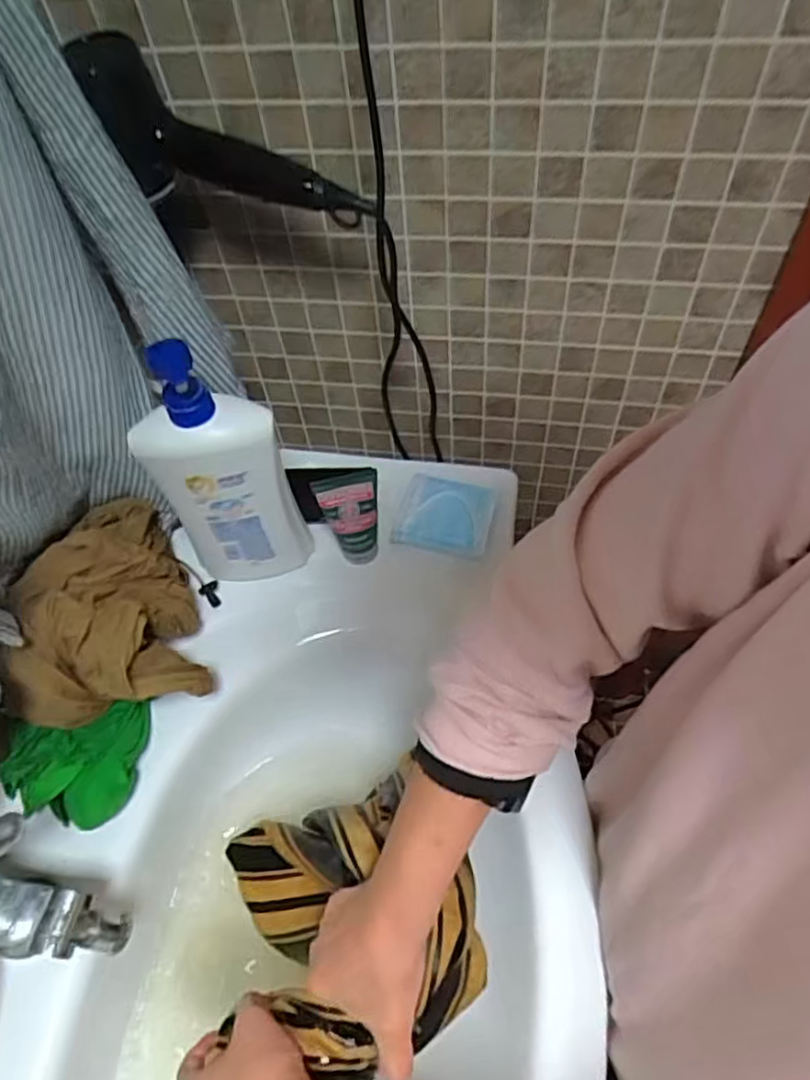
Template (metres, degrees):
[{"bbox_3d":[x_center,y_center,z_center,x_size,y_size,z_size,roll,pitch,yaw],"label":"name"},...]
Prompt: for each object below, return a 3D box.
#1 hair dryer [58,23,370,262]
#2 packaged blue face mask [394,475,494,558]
[{"bbox_3d":[-0.148,-0.311,0.573,0.249,0.130,0.062,19,58,-4],"label":"hair dryer"},{"bbox_3d":[0.042,-0.027,0.705,0.095,0.009,0.089,10,58,12],"label":"packaged blue face mask"}]

